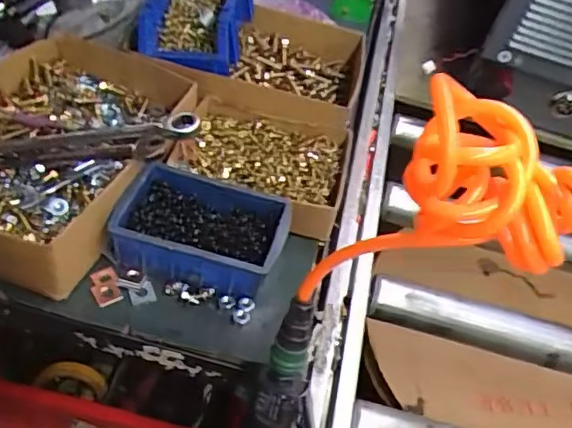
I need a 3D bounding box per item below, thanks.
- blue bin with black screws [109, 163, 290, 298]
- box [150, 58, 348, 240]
[{"bbox_3d":[-0.076,0.018,0.515,0.142,0.059,0.097,17,42,1],"label":"blue bin with black screws"},{"bbox_3d":[-0.034,-0.072,0.586,0.196,0.082,0.136,17,42,1],"label":"box"}]

